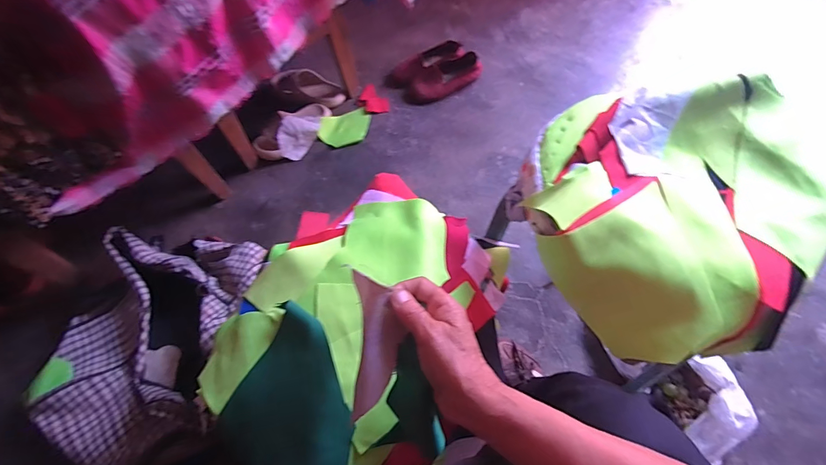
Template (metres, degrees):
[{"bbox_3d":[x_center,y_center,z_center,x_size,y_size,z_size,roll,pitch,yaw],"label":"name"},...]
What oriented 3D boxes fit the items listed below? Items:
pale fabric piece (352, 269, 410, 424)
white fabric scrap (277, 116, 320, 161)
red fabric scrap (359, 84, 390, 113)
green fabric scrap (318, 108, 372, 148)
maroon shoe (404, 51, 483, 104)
[{"bbox_3d":[-0.029,0.093,0.342,0.043,0.019,0.117,-1,69,2],"label":"pale fabric piece"},{"bbox_3d":[-0.276,-0.240,0.967,0.075,0.062,0.123,10,64,8],"label":"white fabric scrap"},{"bbox_3d":[-0.104,-0.344,1.035,0.061,0.014,0.089,-37,68,-15],"label":"red fabric scrap"},{"bbox_3d":[-0.168,-0.263,0.996,0.138,0.022,0.095,-26,65,-10],"label":"green fabric scrap"},{"bbox_3d":[0.076,-0.399,1.029,0.205,0.056,0.074,-25,65,-9],"label":"maroon shoe"}]

